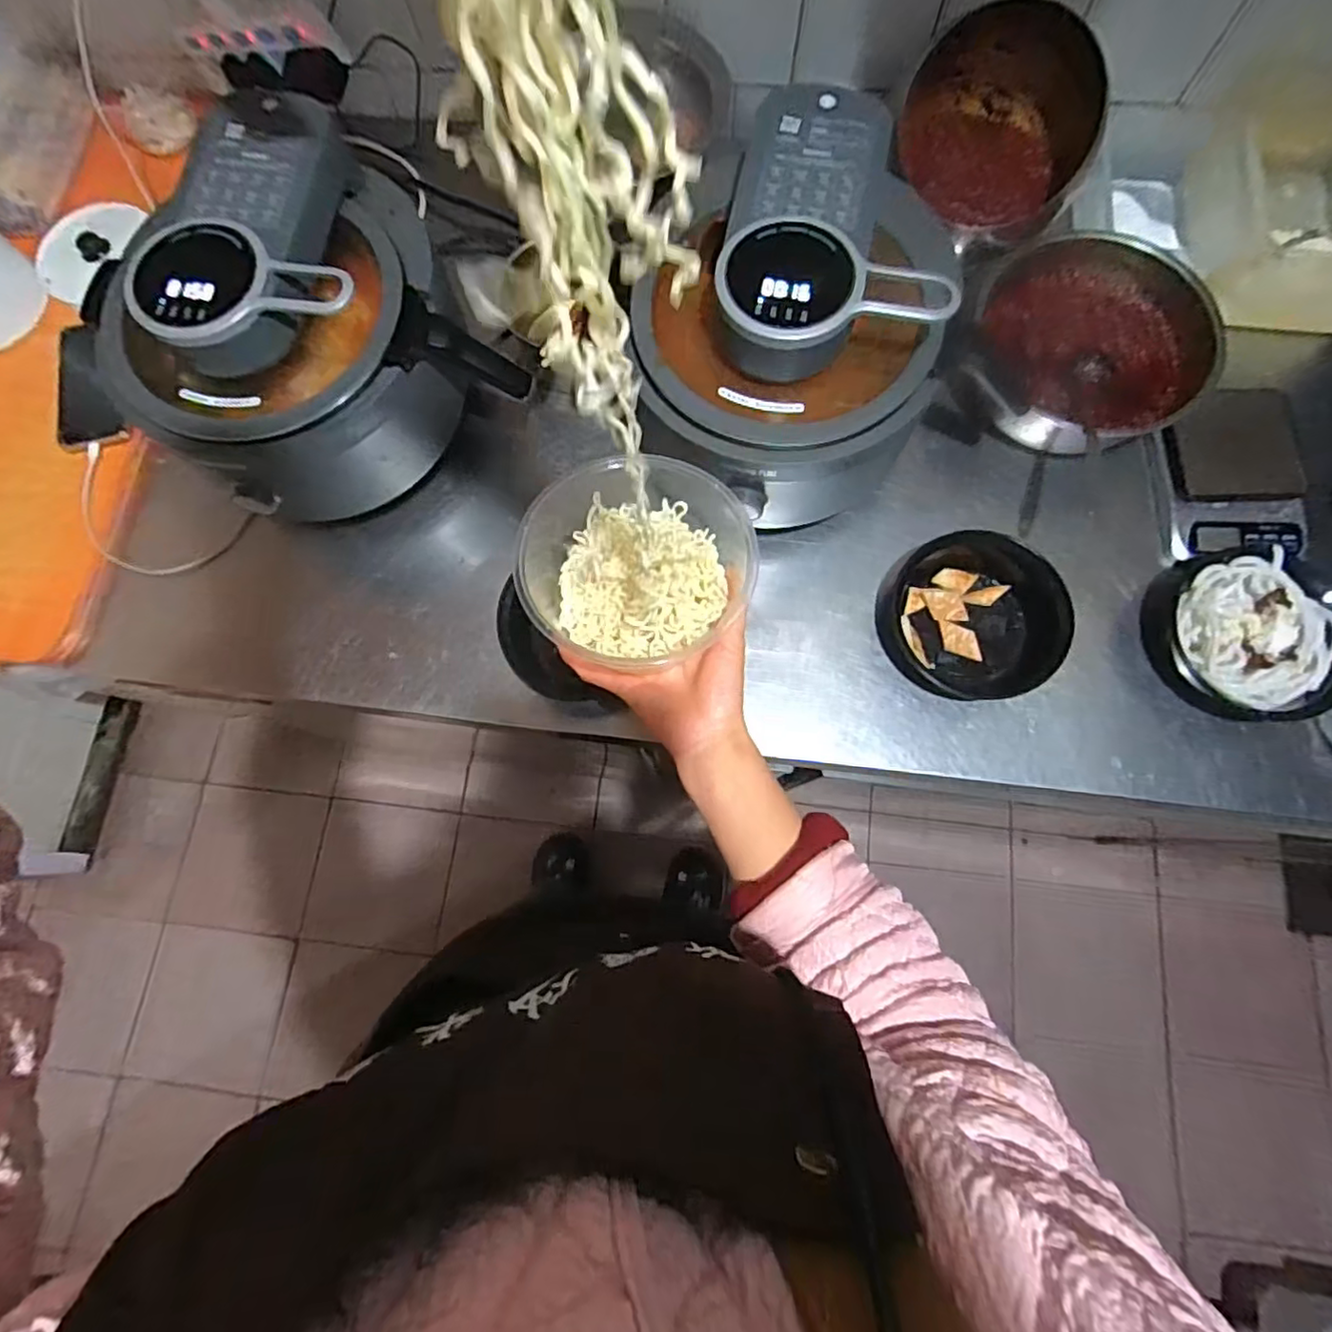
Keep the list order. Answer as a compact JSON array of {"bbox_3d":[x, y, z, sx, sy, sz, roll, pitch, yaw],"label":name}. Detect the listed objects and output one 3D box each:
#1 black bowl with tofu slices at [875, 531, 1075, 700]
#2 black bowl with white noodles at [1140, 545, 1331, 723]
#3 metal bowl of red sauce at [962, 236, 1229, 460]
[{"bbox_3d":[0.314,-0.055,0.659,0.164,0.062,0.178,0,75,2],"label":"black bowl with tofu slices"},{"bbox_3d":[0.576,-0.031,0.636,0.159,0.063,0.176,-16,76,-3],"label":"black bowl with white noodles"},{"bbox_3d":[0.462,-0.346,0.684,0.237,0.080,0.218,0,75,2],"label":"metal bowl of red sauce"}]

